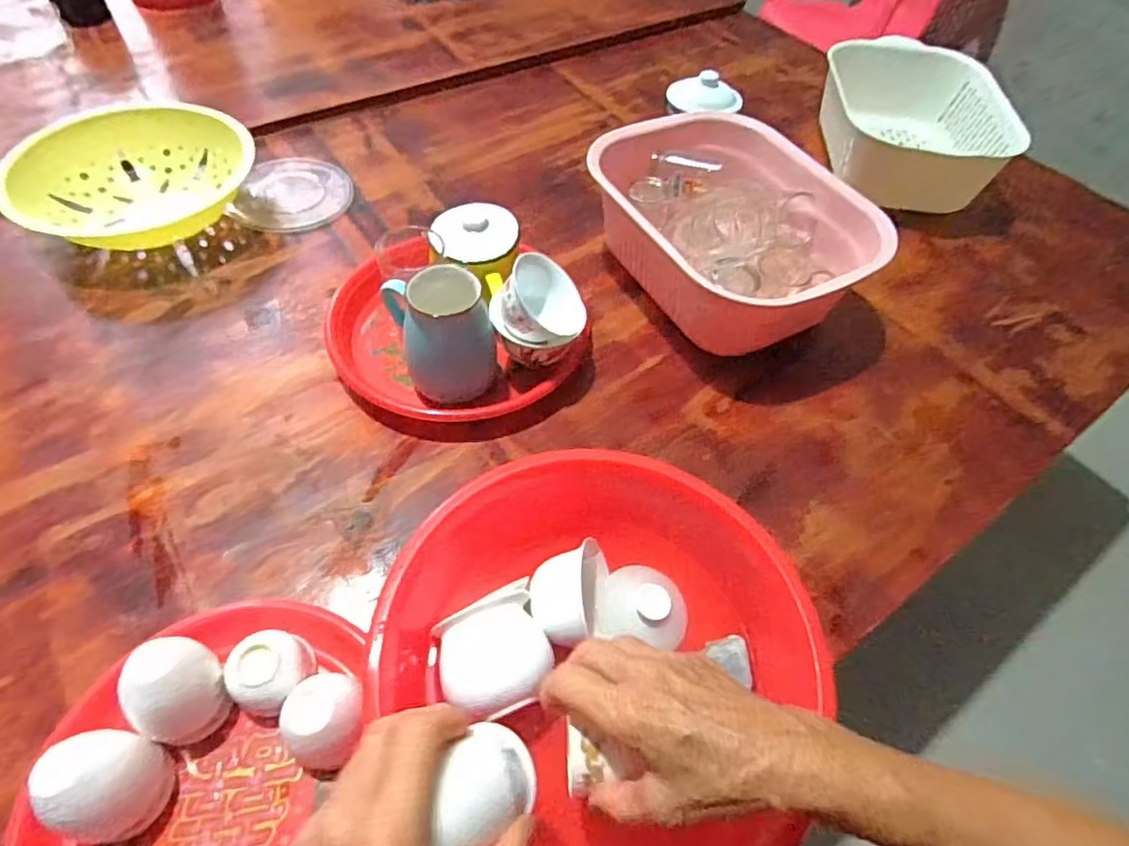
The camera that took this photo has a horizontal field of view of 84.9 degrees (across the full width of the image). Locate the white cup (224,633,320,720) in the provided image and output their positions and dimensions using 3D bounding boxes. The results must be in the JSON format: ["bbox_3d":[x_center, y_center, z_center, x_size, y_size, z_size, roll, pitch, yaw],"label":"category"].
[{"bbox_3d":[-0.198,0.169,0.417,0.044,0.047,0.051,20,56,9],"label":"white cup"}]

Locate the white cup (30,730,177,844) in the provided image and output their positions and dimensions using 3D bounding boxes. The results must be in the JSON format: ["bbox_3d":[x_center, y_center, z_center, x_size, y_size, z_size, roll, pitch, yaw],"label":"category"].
[{"bbox_3d":[-0.271,0.215,0.366,0.044,0.071,0.053,6,55,0],"label":"white cup"}]

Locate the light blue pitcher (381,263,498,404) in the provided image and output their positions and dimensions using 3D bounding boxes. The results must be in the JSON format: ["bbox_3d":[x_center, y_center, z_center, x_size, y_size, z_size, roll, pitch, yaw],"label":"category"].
[{"bbox_3d":[-0.108,-0.077,0.562,0.079,0.117,0.089,-18,58,-16],"label":"light blue pitcher"}]

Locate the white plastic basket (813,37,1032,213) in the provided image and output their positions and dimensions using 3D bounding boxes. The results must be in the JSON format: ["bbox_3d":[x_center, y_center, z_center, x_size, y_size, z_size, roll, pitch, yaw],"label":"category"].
[{"bbox_3d":[0.463,-0.409,0.831,0.238,0.117,0.272,19,56,8],"label":"white plastic basket"}]

